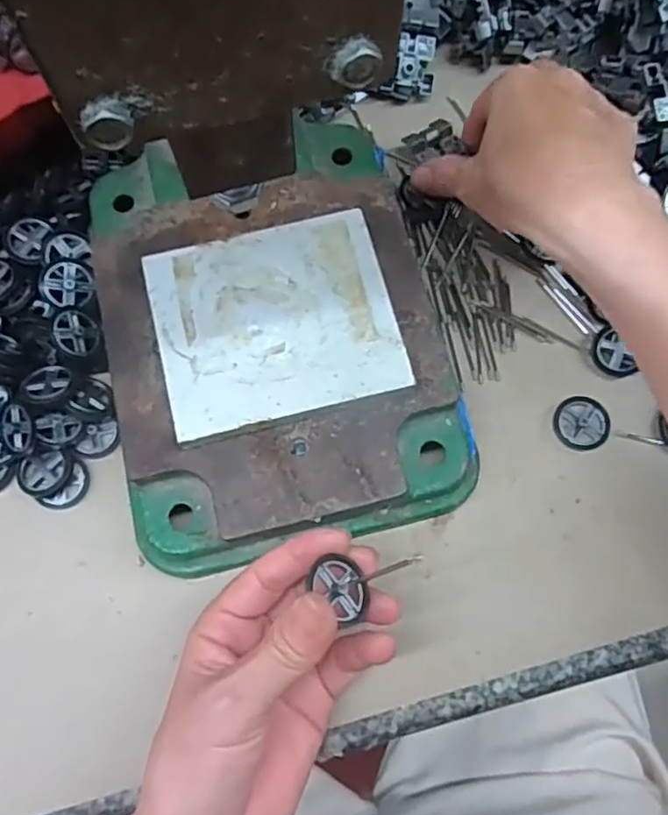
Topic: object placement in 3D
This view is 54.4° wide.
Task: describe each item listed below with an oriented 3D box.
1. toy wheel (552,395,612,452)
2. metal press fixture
[{"bbox_3d":[0.127,0.007,0.329,0.027,0.004,0.027,0,73,0],"label":"toy wheel"},{"bbox_3d":[-0.032,-0.043,0.316,0.159,0.040,0.217,-13,74,-4],"label":"metal press fixture"}]

